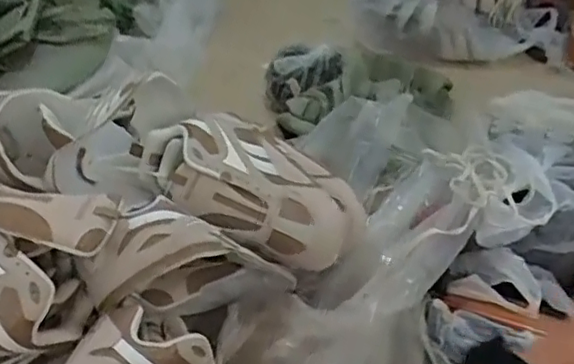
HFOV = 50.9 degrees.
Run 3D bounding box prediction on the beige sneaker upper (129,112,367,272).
[{"bbox_3d":[-0.046,0.011,0.792,0.299,0.105,0.149,29,65,-1],"label":"beige sneaker upper"}]

